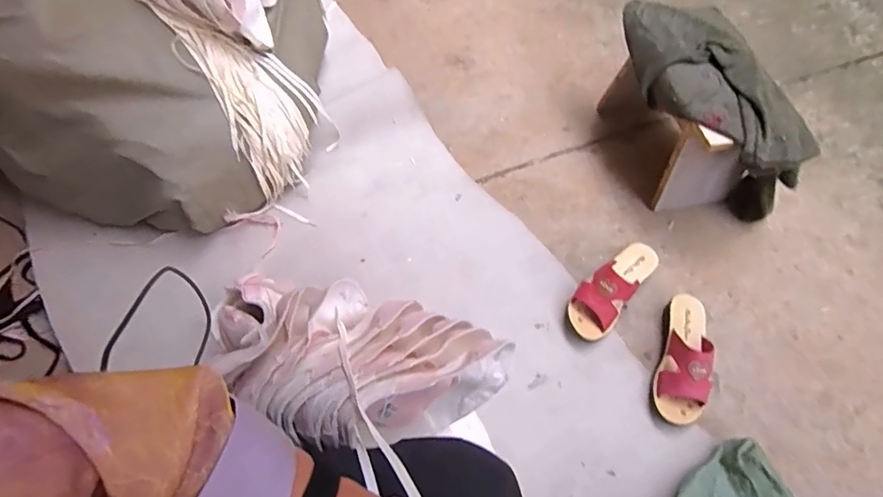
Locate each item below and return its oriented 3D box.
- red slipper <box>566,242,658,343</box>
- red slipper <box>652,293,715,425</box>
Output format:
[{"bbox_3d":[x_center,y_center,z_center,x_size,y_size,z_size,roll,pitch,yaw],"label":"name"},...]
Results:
[{"bbox_3d":[0.315,0.065,0.919,0.083,0.081,0.223,38,66,16],"label":"red slipper"},{"bbox_3d":[0.422,0.182,0.857,0.081,0.078,0.227,19,63,7],"label":"red slipper"}]

